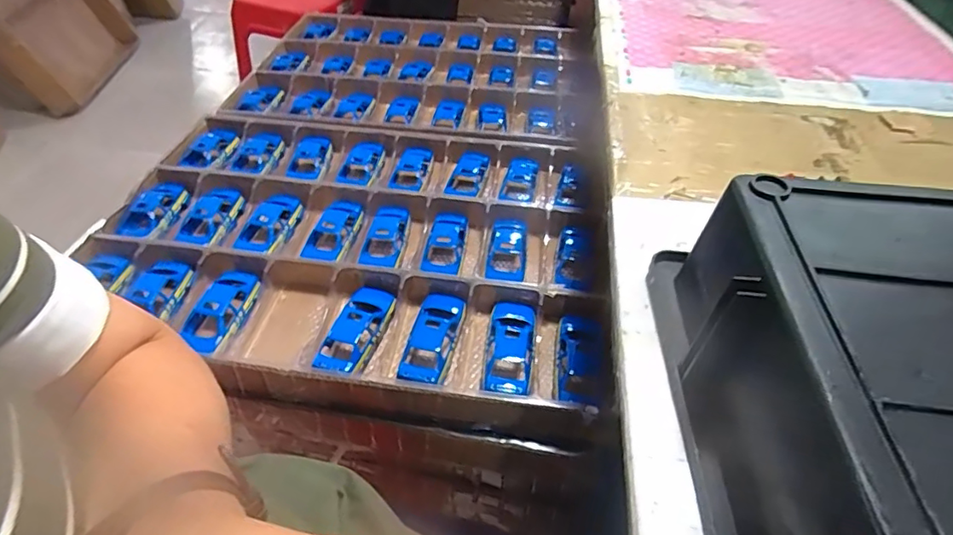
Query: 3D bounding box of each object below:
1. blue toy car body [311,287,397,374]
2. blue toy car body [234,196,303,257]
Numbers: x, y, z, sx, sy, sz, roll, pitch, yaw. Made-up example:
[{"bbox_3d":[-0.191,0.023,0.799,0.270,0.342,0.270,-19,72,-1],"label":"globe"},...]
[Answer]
[{"bbox_3d":[-0.136,0.068,0.596,0.054,0.029,0.126,12,45,10],"label":"blue toy car body"},{"bbox_3d":[-0.267,-0.050,0.696,0.058,0.031,0.128,1,45,-1],"label":"blue toy car body"}]

